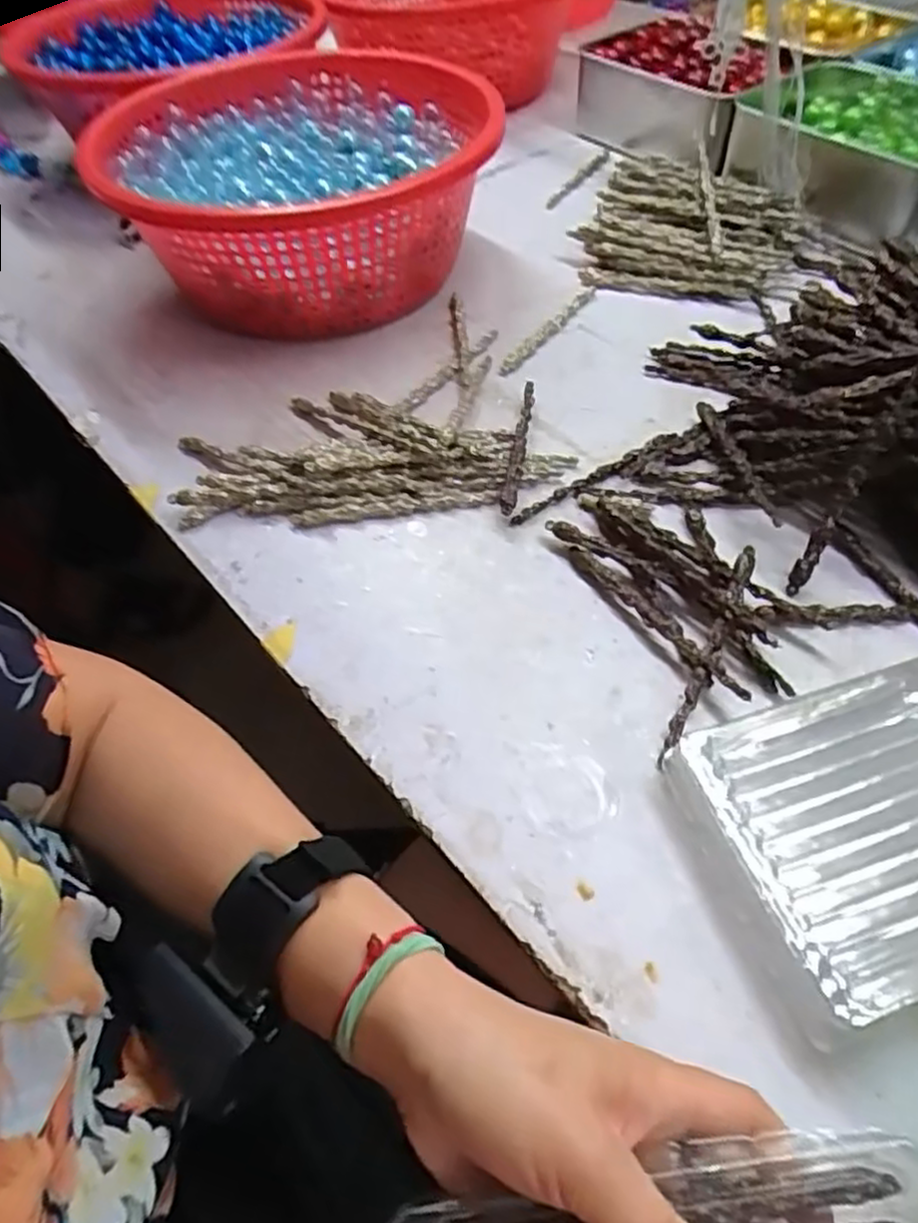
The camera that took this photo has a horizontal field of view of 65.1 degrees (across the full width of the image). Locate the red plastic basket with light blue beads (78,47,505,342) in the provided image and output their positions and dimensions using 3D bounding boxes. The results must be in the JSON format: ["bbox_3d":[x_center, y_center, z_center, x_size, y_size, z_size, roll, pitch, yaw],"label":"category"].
[{"bbox_3d":[-0.139,-0.404,0.676,0.324,0.128,0.350,8,55,11],"label":"red plastic basket with light blue beads"}]

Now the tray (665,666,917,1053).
[{"bbox_3d":[0.215,0.103,0.351,0.176,0.029,0.143,-16,54,-6],"label":"tray"}]

